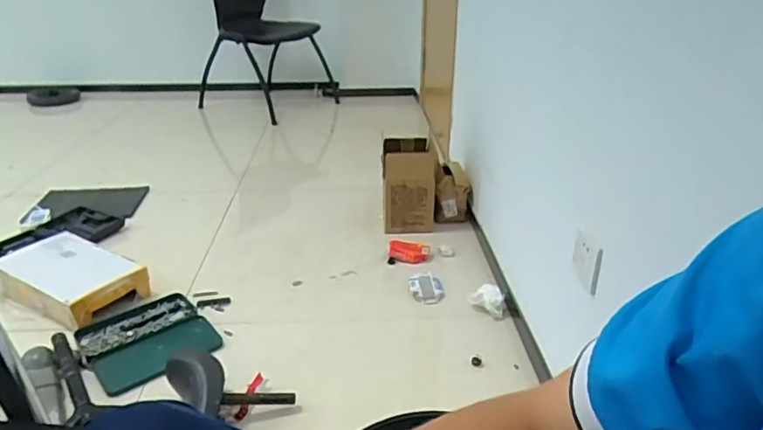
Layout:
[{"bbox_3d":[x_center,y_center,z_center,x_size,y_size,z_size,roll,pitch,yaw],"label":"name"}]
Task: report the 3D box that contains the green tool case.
[{"bbox_3d":[-0.515,0.274,1.259,0.251,0.038,0.273,-23,35,-37],"label":"green tool case"}]

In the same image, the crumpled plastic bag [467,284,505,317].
[{"bbox_3d":[0.246,0.199,1.329,0.085,0.054,0.063,6,28,12],"label":"crumpled plastic bag"}]

